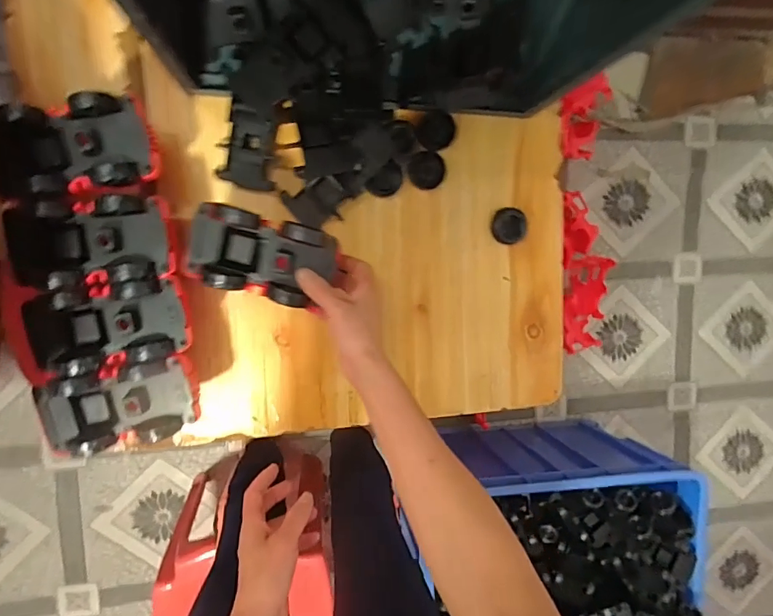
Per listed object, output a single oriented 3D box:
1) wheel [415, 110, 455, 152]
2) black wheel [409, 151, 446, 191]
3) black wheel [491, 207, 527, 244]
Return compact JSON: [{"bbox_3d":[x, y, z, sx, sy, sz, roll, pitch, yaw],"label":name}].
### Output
[{"bbox_3d":[0.063,-0.226,0.584,0.048,0.018,0.044,-1,95,-10],"label":"wheel"},{"bbox_3d":[0.051,-0.172,0.579,0.042,0.023,0.043,-1,95,-10],"label":"black wheel"},{"bbox_3d":[0.165,-0.110,0.611,0.045,0.011,0.047,-1,95,-10],"label":"black wheel"}]

